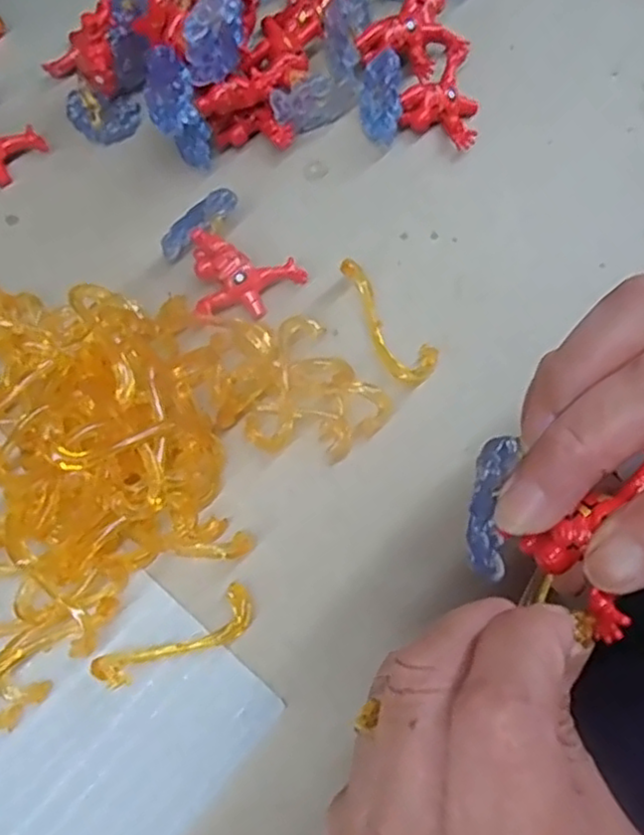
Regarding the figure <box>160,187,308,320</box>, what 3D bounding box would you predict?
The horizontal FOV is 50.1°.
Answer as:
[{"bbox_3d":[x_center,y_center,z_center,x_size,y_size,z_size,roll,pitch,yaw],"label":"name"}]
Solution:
[{"bbox_3d":[-0.037,-0.067,0.288,0.047,0.027,0.046,-29,75,-10],"label":"figure"}]

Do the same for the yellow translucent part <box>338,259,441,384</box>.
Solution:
[{"bbox_3d":[0.026,-0.040,0.285,0.018,0.017,0.056,-33,76,-11],"label":"yellow translucent part"}]

